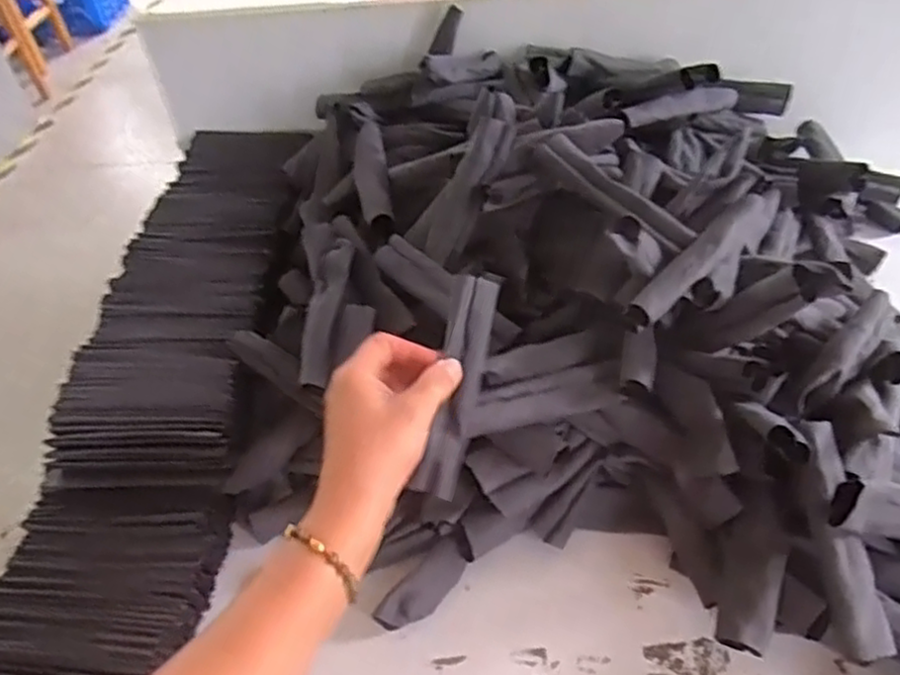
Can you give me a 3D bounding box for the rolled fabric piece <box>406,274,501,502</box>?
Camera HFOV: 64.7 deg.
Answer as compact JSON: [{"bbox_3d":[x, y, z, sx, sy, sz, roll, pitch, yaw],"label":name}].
[{"bbox_3d":[0.006,0.034,0.485,0.024,0.149,0.023,13,3,19],"label":"rolled fabric piece"}]

